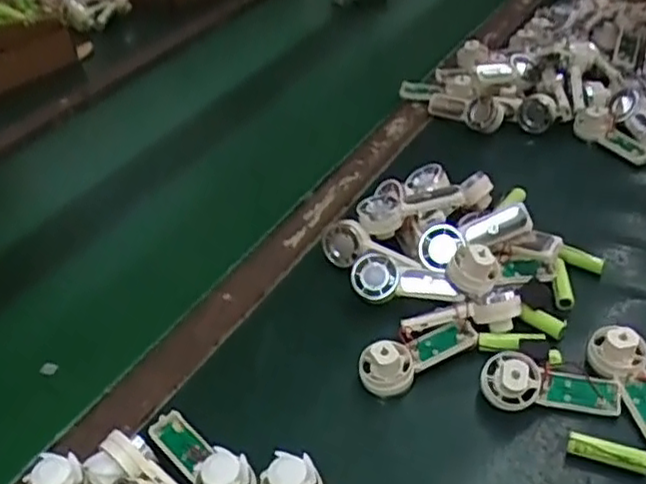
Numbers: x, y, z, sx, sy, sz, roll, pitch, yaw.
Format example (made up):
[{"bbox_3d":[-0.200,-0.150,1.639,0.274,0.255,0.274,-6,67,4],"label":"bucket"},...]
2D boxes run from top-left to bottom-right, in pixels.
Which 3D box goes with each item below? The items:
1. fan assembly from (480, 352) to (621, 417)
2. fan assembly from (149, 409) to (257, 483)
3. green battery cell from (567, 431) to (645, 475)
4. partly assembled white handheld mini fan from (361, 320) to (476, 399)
[{"bbox_3d":[0.160,0.100,0.481,0.091,0.036,0.028,3,38,10],"label":"fan assembly"},{"bbox_3d":[-0.081,0.142,0.460,0.038,0.028,0.091,-28,44,-24],"label":"fan assembly"},{"bbox_3d":[0.186,0.138,0.448,0.049,0.017,0.011,9,42,18],"label":"green battery cell"},{"bbox_3d":[0.071,0.082,0.521,0.091,0.034,0.034,-25,43,-21],"label":"partly assembled white handheld mini fan"}]

